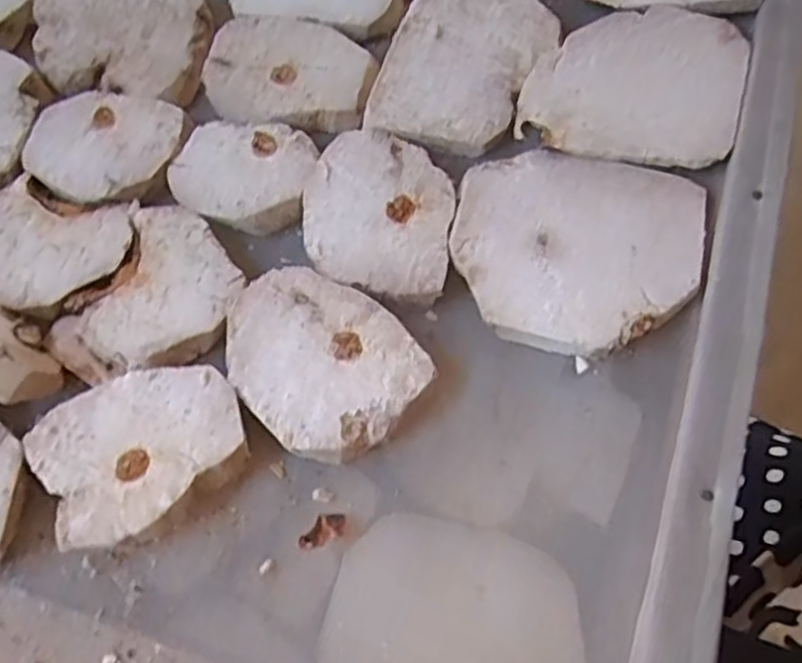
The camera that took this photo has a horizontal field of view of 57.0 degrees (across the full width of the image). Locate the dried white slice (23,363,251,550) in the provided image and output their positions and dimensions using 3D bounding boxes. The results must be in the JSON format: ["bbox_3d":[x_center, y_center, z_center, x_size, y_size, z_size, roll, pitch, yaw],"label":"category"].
[{"bbox_3d":[-0.094,0.041,0.268,0.072,0.009,0.058,-31,70,-10],"label":"dried white slice"}]

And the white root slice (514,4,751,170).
[{"bbox_3d":[0.098,-0.105,0.312,0.085,0.015,0.076,15,69,8],"label":"white root slice"}]

